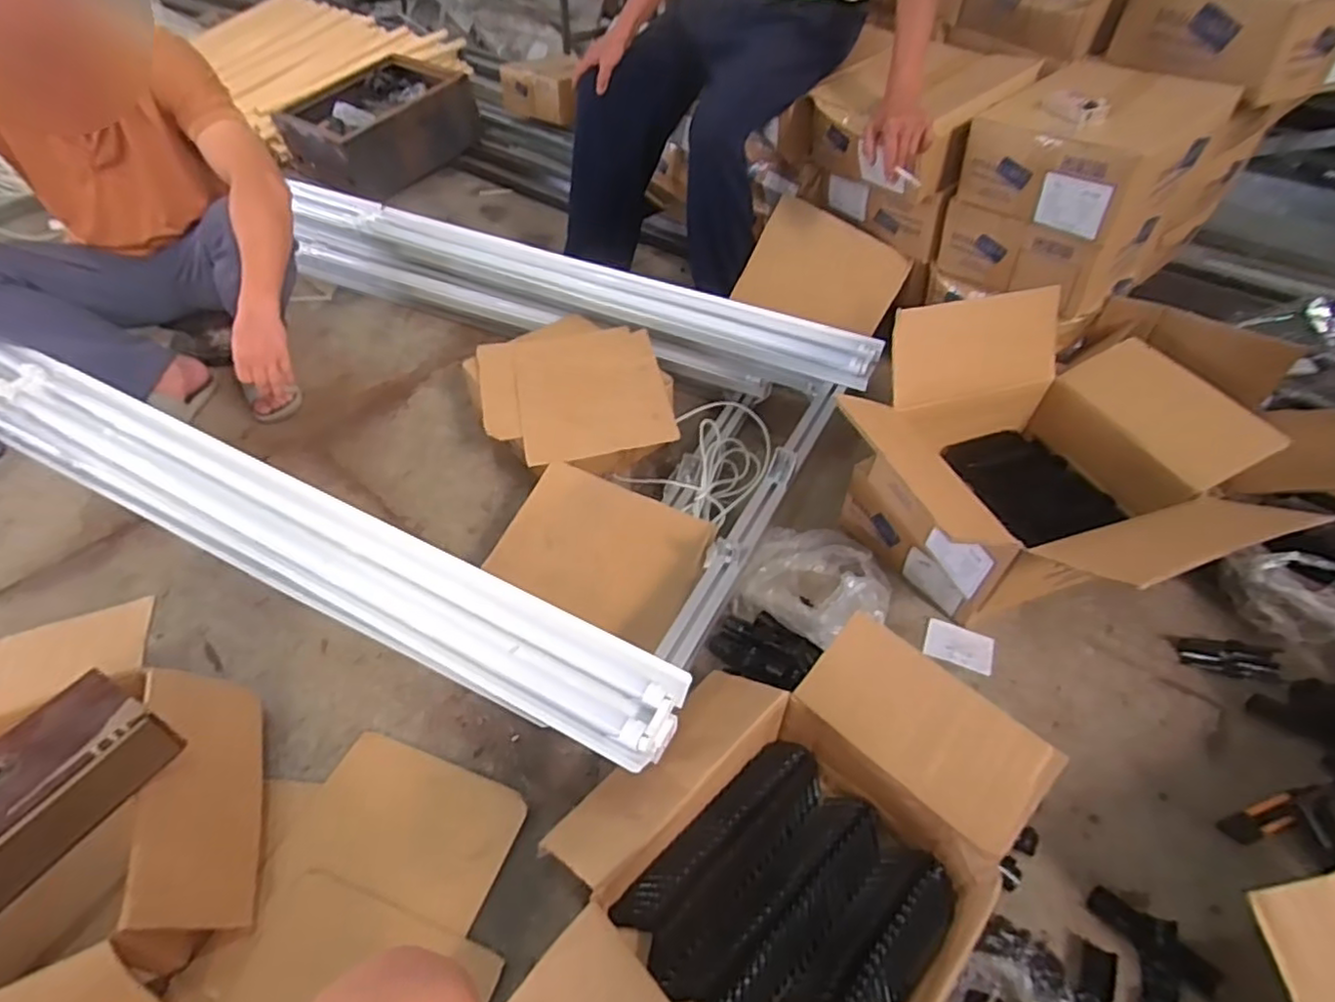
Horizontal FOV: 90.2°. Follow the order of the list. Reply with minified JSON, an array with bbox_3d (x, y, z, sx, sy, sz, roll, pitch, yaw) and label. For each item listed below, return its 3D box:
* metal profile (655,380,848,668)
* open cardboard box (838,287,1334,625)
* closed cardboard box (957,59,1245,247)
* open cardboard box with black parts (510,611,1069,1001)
[{"bbox_3d":[0.153,-0.009,1.021,0.056,0.043,0.659,20,49,18],"label":"metal profile"},{"bbox_3d":[0.555,-0.024,0.955,0.580,0.340,0.453,-16,48,-14],"label":"open cardboard box"},{"bbox_3d":[0.773,-0.648,1.208,0.396,0.155,0.306,-30,53,-26],"label":"closed cardboard box"},{"bbox_3d":[0.098,0.387,0.703,0.542,0.195,0.353,-32,54,-27],"label":"open cardboard box with black parts"}]

